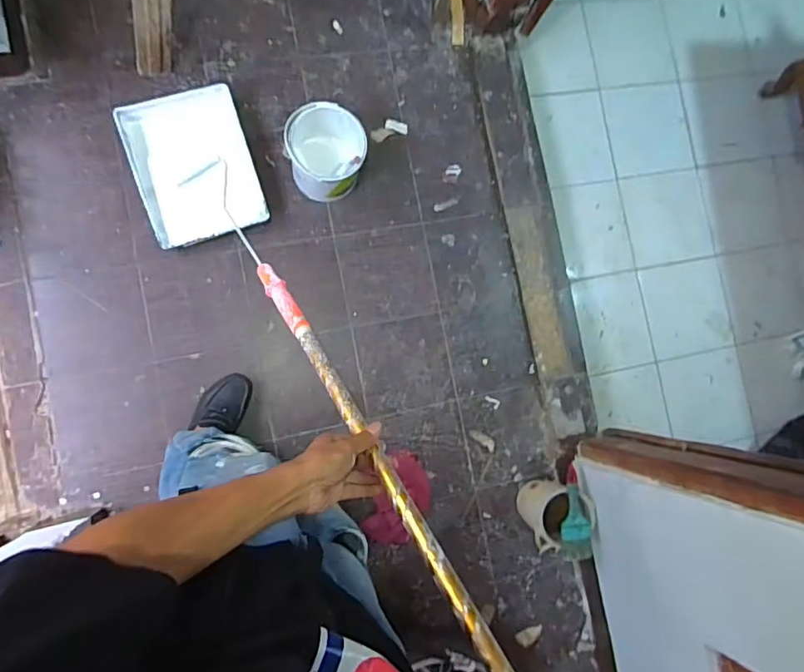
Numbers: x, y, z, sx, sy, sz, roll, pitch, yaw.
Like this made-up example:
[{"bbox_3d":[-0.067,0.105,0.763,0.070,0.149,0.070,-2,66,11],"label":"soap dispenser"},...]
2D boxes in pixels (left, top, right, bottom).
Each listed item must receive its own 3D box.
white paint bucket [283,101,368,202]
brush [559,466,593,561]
[{"bbox_3d":[-0.195,-0.460,1.372,0.191,0.188,0.182,0,87,-9],"label":"white paint bucket"},{"bbox_3d":[0.429,0.436,1.317,0.078,0.030,0.224,1,86,-11],"label":"brush"}]

